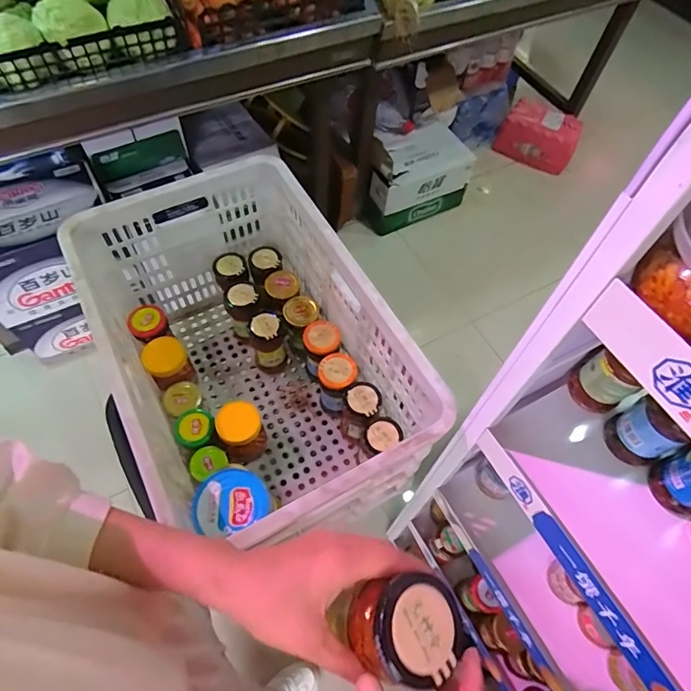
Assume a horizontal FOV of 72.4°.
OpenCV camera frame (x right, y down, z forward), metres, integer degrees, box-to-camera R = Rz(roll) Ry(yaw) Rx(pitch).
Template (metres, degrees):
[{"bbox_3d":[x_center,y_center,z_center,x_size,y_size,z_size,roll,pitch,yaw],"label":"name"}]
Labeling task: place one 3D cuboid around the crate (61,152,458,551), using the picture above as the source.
[{"bbox_3d":[-0.150,0.026,0.787,0.358,0.323,0.558,-25,64,-17],"label":"crate"}]

